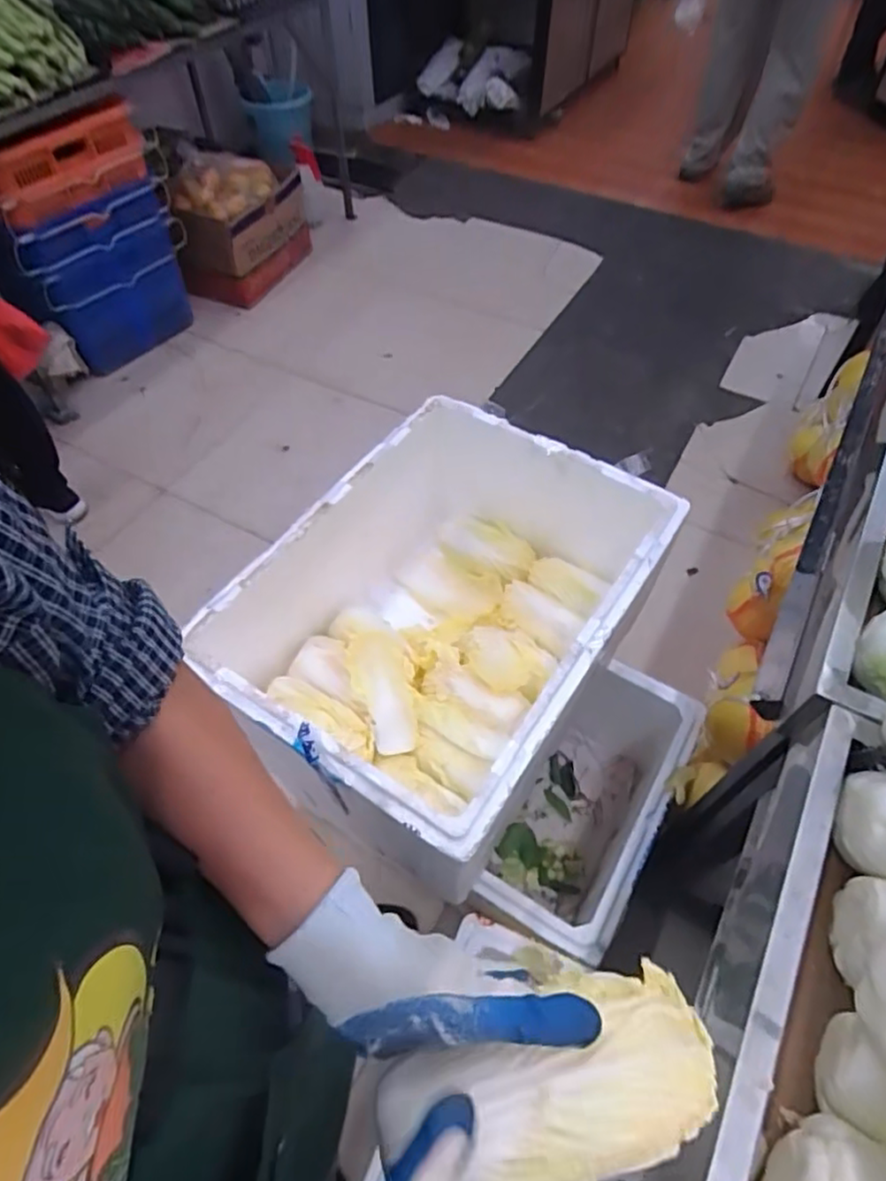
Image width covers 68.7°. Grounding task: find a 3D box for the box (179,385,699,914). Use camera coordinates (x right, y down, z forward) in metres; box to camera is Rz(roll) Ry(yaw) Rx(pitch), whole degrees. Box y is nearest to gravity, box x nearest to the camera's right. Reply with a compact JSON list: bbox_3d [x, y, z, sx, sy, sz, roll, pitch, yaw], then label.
[{"bbox_3d":[0.009,0.056,0.974,0.486,0.284,0.603,30,60,19],"label":"box"}]

